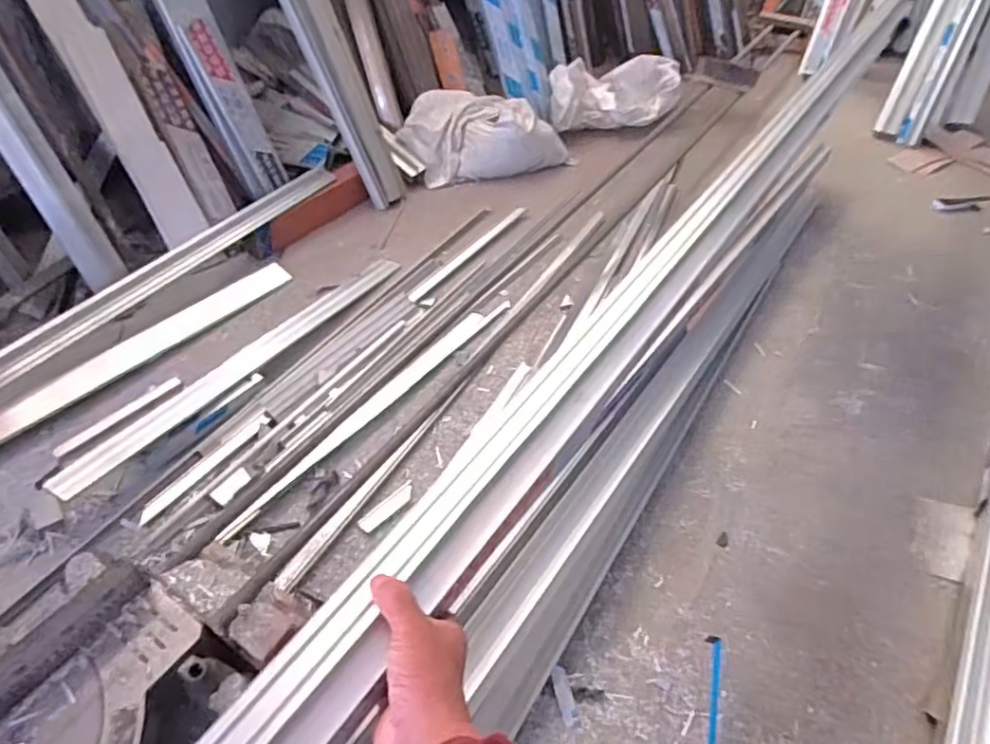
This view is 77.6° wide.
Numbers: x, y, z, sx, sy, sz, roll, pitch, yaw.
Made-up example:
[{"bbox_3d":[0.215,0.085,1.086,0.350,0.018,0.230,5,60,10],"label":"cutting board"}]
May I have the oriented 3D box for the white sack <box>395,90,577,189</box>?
[{"bbox_3d":[-0.036,-0.682,1.759,0.478,0.153,0.234,-13,47,-10],"label":"white sack"}]

